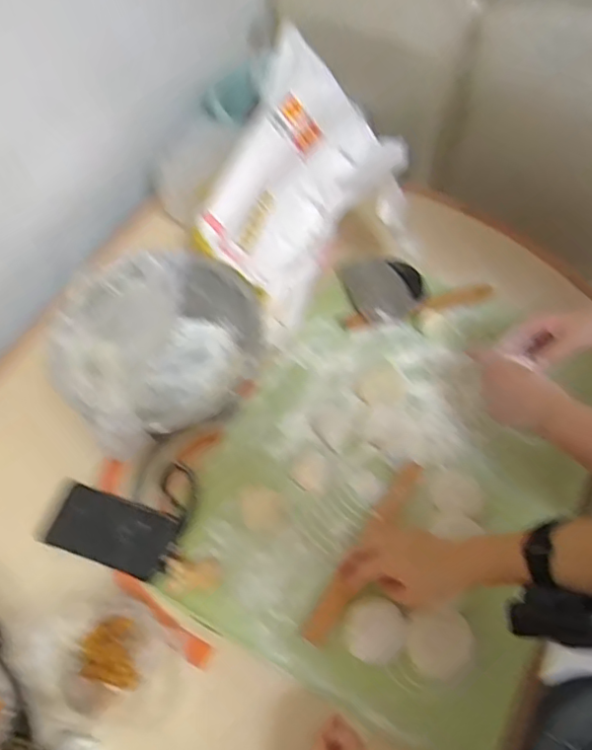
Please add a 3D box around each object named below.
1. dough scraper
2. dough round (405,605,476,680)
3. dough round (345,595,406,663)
[{"bbox_3d":[0.144,-0.141,0.910,0.126,0.026,0.120,-26,62,-15],"label":"dough scraper"},{"bbox_3d":[0.167,0.307,0.658,0.074,0.012,0.065,-11,60,-7],"label":"dough round"},{"bbox_3d":[0.092,0.293,0.662,0.064,0.015,0.067,0,59,0],"label":"dough round"}]

